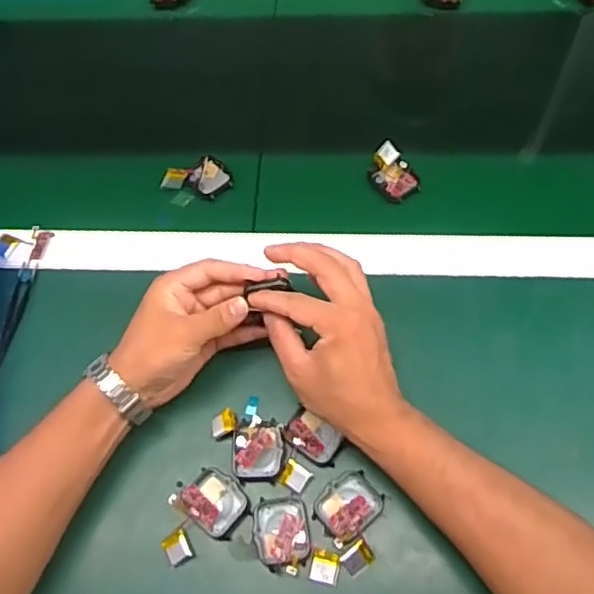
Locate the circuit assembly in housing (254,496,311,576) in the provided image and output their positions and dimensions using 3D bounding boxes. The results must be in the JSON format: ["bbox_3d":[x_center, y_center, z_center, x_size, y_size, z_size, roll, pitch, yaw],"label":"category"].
[{"bbox_3d":[-0.010,0.169,0.435,0.039,0.010,0.051,-10,62,-1],"label":"circuit assembly in housing"}]

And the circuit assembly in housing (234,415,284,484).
[{"bbox_3d":[-0.029,0.116,0.464,0.037,0.011,0.044,-1,62,3],"label":"circuit assembly in housing"}]

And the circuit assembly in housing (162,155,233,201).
[{"bbox_3d":[-0.094,-0.119,0.593,0.063,0.018,0.042,10,64,9],"label":"circuit assembly in housing"}]

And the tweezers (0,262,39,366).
[{"bbox_3d":[-0.249,0.021,0.536,0.015,0.009,0.118,1,63,4],"label":"tweezers"}]

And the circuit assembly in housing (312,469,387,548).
[{"bbox_3d":[0.037,0.151,0.441,0.047,0.012,0.040,-39,67,-16],"label":"circuit assembly in housing"}]

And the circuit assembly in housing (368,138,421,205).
[{"bbox_3d":[0.090,-0.118,0.574,0.036,0.025,0.051,-29,64,-11],"label":"circuit assembly in housing"}]

